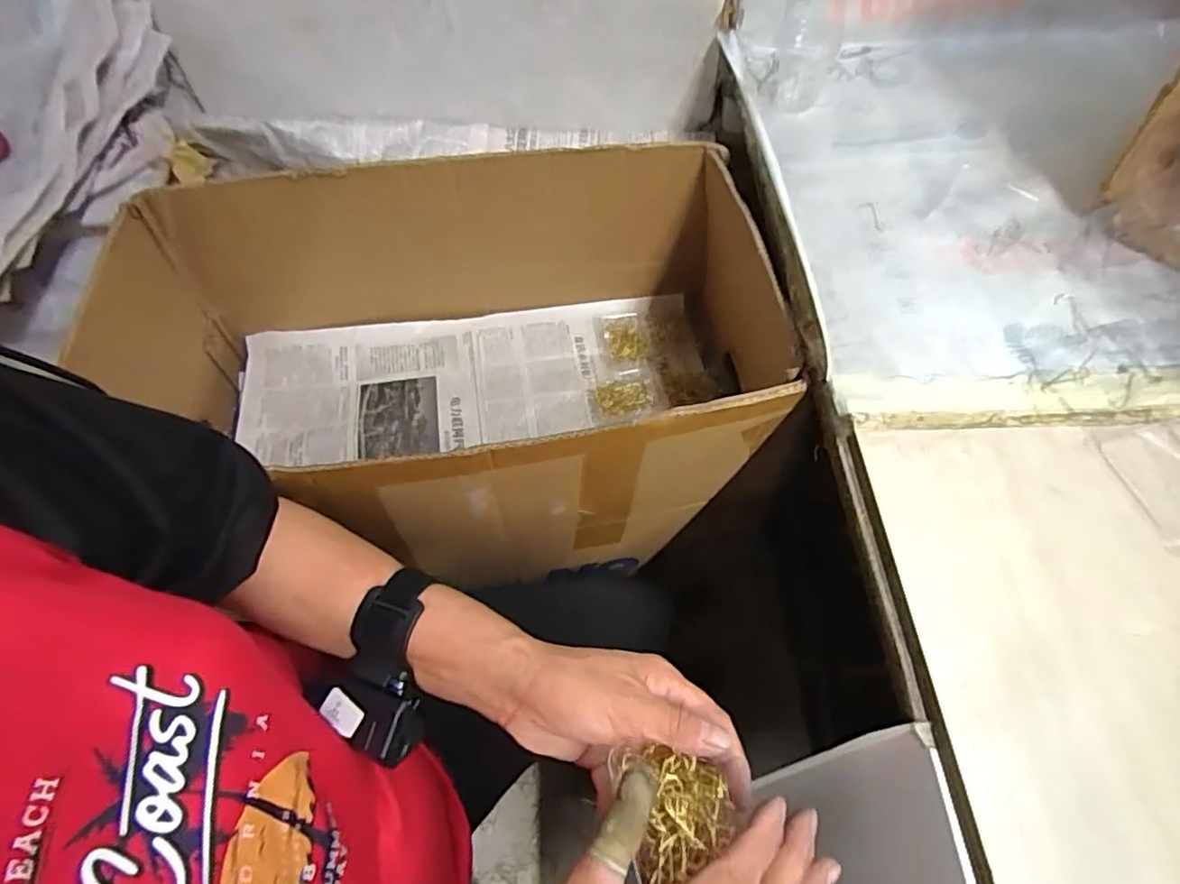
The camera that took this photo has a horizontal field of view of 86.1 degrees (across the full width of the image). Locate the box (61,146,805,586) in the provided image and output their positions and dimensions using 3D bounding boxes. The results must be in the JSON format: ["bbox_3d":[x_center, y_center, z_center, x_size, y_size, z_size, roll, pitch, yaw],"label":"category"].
[{"bbox_3d":[-0.134,-0.075,0.644,0.616,0.233,0.364,-9,58,-2],"label":"box"}]

